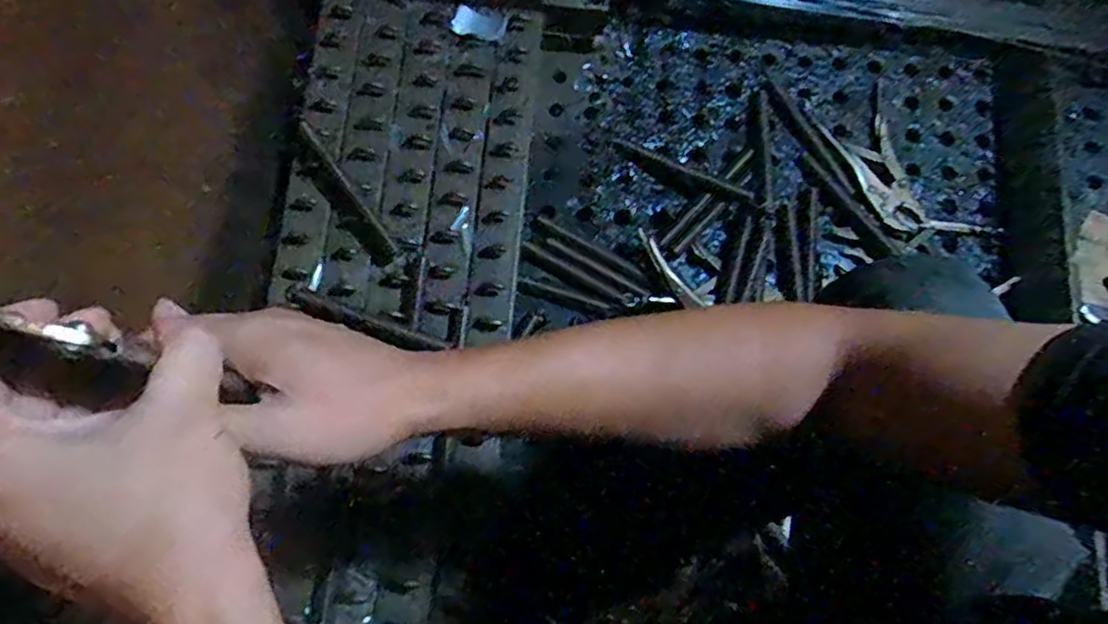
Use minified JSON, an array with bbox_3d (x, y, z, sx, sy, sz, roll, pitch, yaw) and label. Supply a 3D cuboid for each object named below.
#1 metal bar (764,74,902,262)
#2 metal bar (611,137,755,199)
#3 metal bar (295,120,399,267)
[{"bbox_3d":[0.384,-0.203,0.949,0.046,0.011,0.304,-31,80,-7],"label":"metal bar"},{"bbox_3d":[0.180,-0.200,0.930,0.206,0.007,0.015,24,78,4],"label":"metal bar"},{"bbox_3d":[-0.253,-0.139,0.797,0.034,0.017,0.195,-36,81,-8],"label":"metal bar"}]

